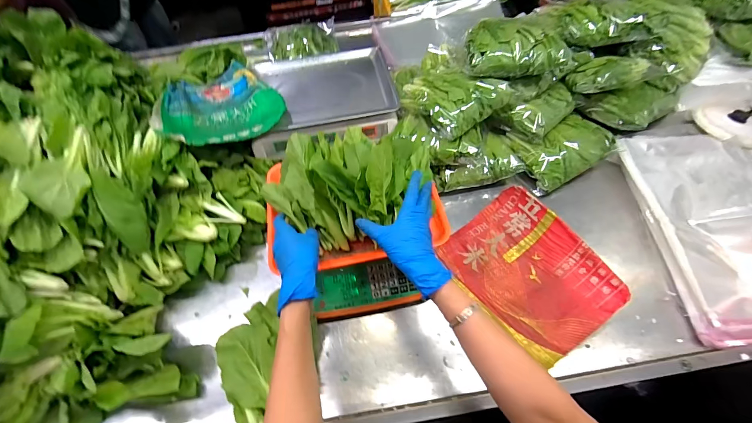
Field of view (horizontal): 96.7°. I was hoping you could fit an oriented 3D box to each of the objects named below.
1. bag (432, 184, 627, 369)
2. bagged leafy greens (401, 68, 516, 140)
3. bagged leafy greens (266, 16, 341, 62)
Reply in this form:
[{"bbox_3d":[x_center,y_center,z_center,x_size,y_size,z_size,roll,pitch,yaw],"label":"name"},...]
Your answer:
[{"bbox_3d":[0.258,0.104,0.592,0.215,0.064,0.274,-31,61,-15],"label":"bag"},{"bbox_3d":[0.163,-0.250,0.696,0.184,0.059,0.180,-32,62,-16],"label":"bagged leafy greens"},{"bbox_3d":[-0.211,-0.493,0.974,0.212,0.058,0.202,-19,59,-8],"label":"bagged leafy greens"}]

